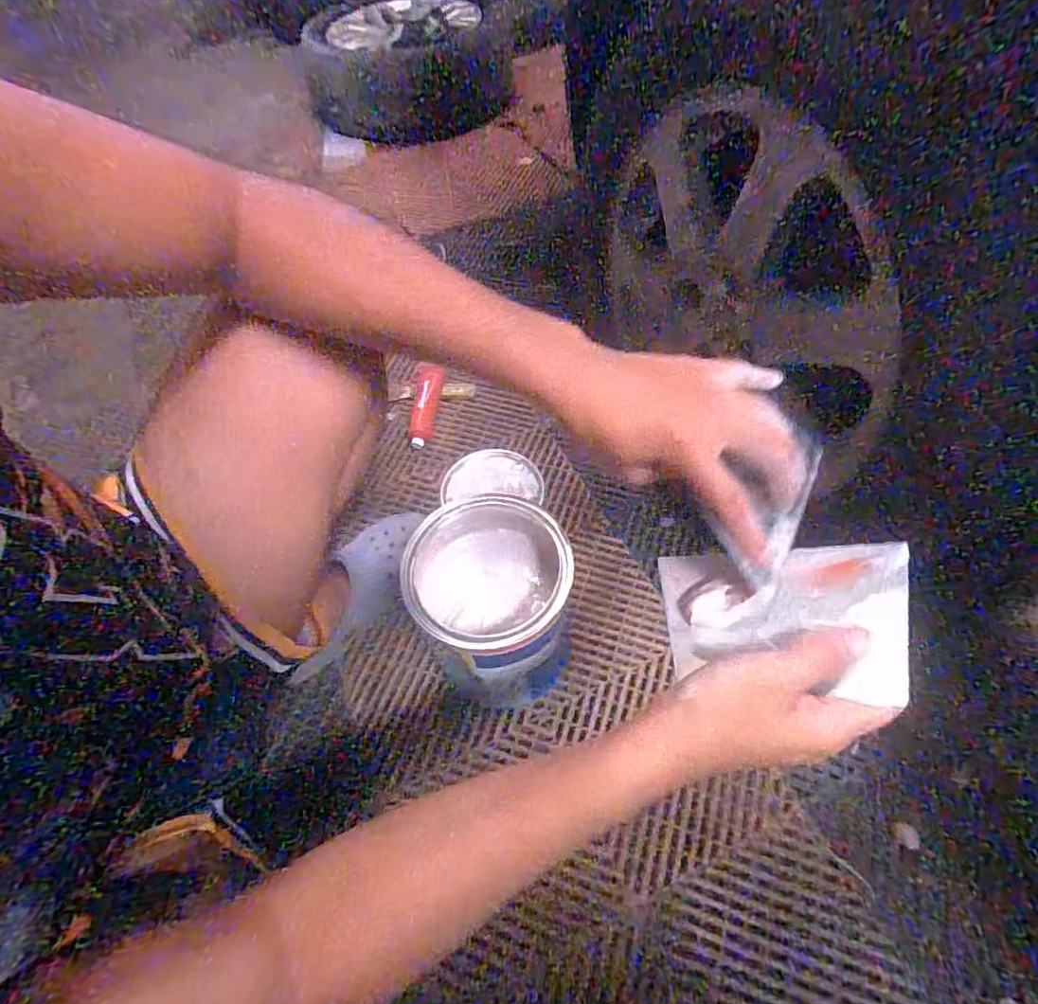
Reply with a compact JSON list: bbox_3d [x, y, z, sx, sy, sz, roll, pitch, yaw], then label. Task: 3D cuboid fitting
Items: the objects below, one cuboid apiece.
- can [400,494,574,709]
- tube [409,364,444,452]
[{"bbox_3d":[-0.025,0.115,0.609,0.152,0.203,0.168,-24,58,-13],"label":"can"},{"bbox_3d":[-0.156,-0.157,0.898,0.044,0.032,0.152,3,69,5],"label":"tube"}]

